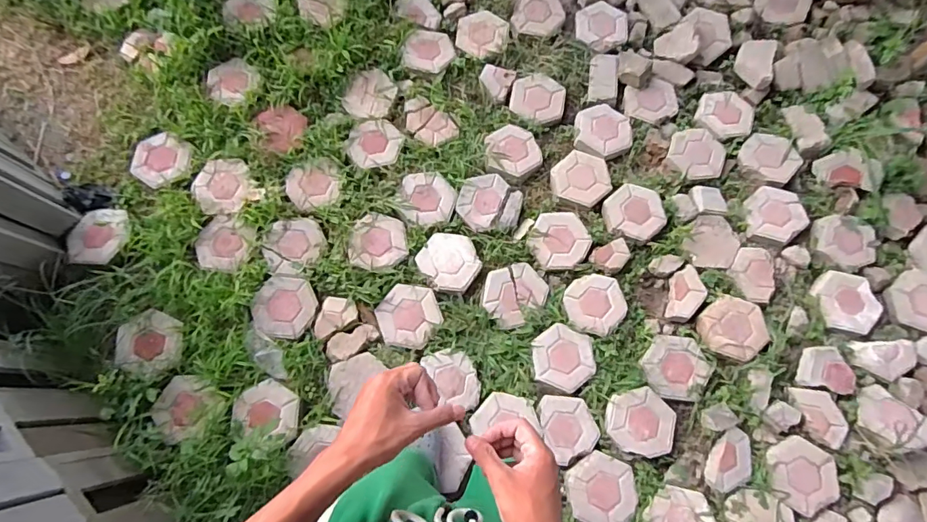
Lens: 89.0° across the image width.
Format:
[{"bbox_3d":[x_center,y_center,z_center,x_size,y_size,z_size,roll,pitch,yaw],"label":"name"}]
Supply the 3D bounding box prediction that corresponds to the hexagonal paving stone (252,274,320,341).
[{"bbox_3d":[-0.576,0.147,1.517,0.183,0.031,0.192,12,75,2],"label":"hexagonal paving stone"}]

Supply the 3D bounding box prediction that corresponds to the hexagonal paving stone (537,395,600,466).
[{"bbox_3d":[0.326,0.507,1.462,0.156,0.033,0.191,-25,77,-7],"label":"hexagonal paving stone"}]

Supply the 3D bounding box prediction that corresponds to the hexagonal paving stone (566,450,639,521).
[{"bbox_3d":[0.413,0.688,1.411,0.209,0.037,0.204,26,76,6],"label":"hexagonal paving stone"}]

